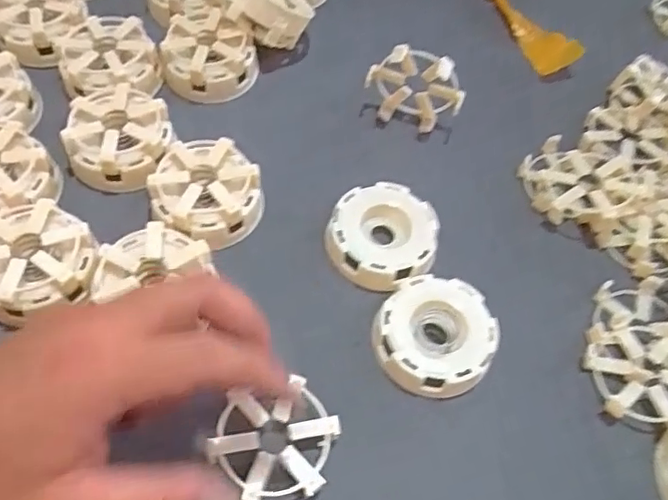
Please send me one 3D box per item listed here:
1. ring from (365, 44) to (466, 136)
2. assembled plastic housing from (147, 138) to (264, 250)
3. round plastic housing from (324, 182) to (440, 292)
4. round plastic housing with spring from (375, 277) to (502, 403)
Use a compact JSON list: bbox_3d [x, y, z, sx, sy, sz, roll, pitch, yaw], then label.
[{"bbox_3d":[0.054,-0.109,0.409,0.065,0.059,0.017,18,59,6],"label":"ring"},{"bbox_3d":[-0.077,-0.032,0.373,0.063,0.039,0.062,2,59,-3],"label":"assembled plastic housing"},{"bbox_3d":[0.029,-0.007,0.369,0.062,0.025,0.065,2,59,-3],"label":"round plastic housing"},{"bbox_3d":[0.056,0.048,0.337,0.063,0.024,0.063,2,59,-3],"label":"round plastic housing with spring"}]

